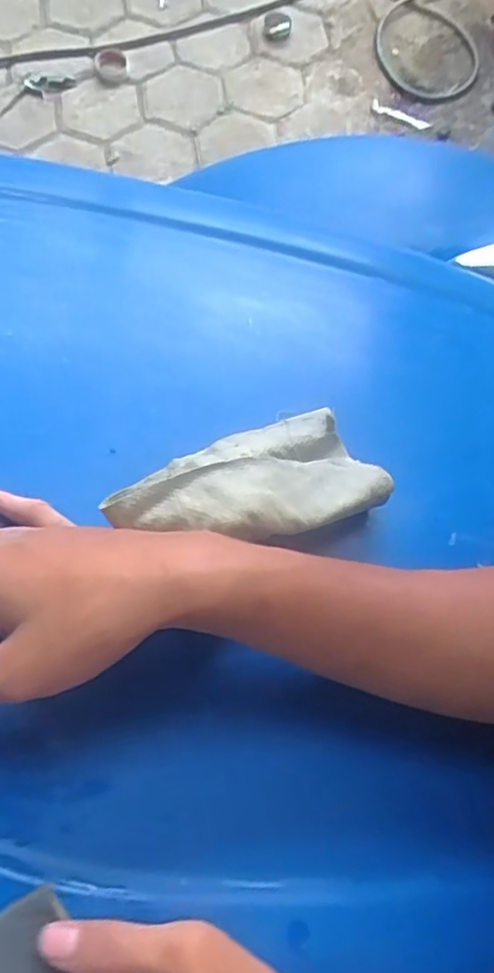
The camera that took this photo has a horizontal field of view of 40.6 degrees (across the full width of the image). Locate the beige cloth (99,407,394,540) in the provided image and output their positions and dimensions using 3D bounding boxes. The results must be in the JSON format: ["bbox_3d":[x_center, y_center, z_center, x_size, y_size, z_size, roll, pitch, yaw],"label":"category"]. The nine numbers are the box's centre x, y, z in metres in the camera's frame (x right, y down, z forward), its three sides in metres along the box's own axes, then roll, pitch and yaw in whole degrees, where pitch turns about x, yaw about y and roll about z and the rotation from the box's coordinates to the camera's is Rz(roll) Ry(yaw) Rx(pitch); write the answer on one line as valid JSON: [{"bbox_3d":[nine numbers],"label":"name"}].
[{"bbox_3d":[0.004,-0.004,0.351,0.149,0.025,0.065,-11,69,-29],"label":"beige cloth"}]

